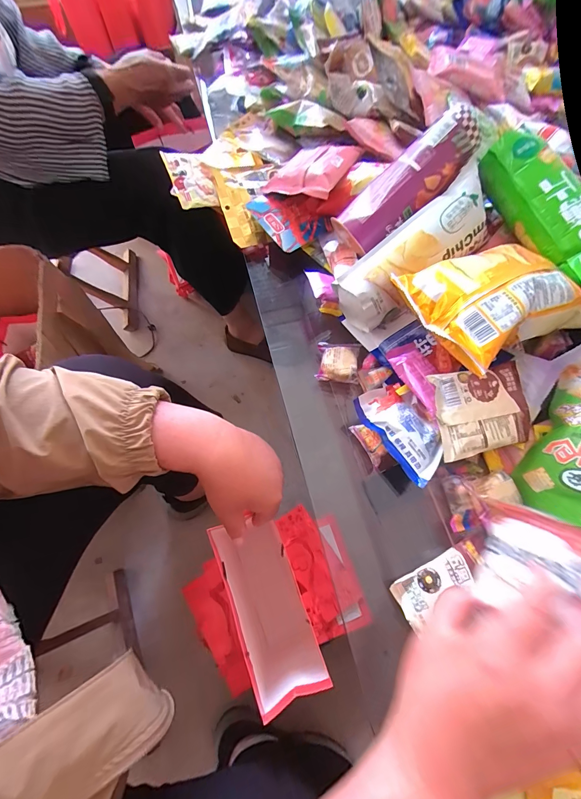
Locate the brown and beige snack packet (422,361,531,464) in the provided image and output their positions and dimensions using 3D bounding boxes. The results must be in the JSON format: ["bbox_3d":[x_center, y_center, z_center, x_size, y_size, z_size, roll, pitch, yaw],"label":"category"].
[{"bbox_3d":[0.196,0.010,0.338,0.100,0.023,0.085,-10,80,-6],"label":"brown and beige snack packet"}]

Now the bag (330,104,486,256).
[{"bbox_3d":[0.139,-0.255,0.390,0.175,0.046,0.066,-38,68,17],"label":"bag"}]

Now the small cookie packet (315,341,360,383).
[{"bbox_3d":[0.059,-0.047,0.404,0.050,0.014,0.049,5,66,2],"label":"small cookie packet"}]

